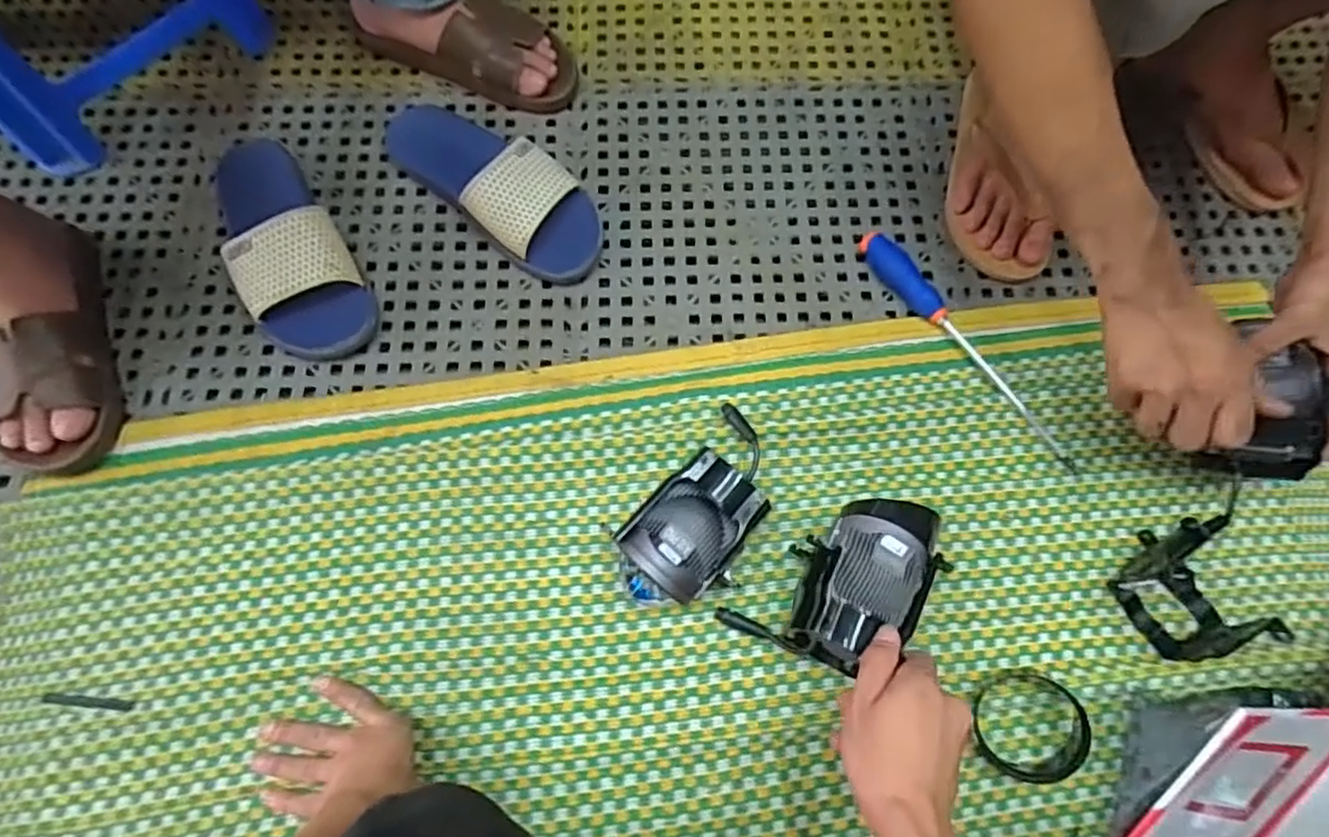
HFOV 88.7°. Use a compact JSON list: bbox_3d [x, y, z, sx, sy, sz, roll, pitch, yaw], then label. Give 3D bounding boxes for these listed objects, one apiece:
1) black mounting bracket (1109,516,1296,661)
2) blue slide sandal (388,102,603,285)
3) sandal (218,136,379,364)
[{"bbox_3d":[0.442,0.141,0.563,0.092,0.078,0.104,-13,72,-5],"label":"black mounting bracket"},{"bbox_3d":[-0.179,-0.257,0.690,0.283,0.074,0.106,40,75,12],"label":"blue slide sandal"},{"bbox_3d":[-0.378,-0.178,0.657,0.103,0.066,0.273,-33,75,-11],"label":"sandal"}]

